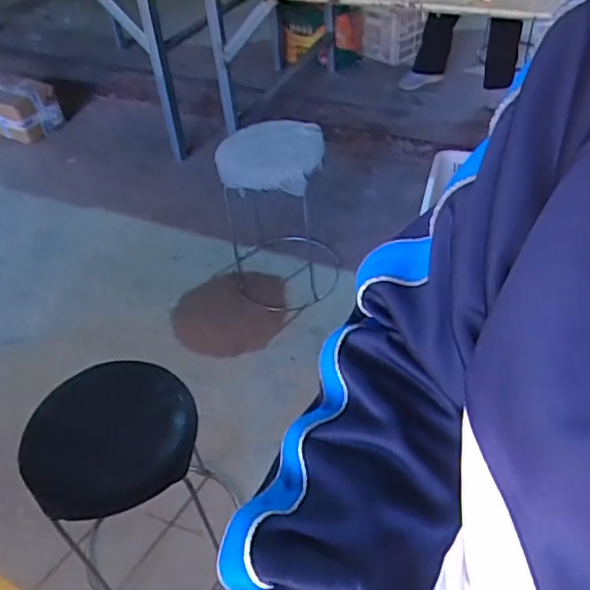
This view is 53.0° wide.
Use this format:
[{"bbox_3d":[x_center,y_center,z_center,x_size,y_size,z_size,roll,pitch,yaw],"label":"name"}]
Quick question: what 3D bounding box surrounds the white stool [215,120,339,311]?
[{"bbox_3d":[-0.047,-0.258,1.824,0.327,0.488,0.365,-10,44,-5],"label":"white stool"}]

